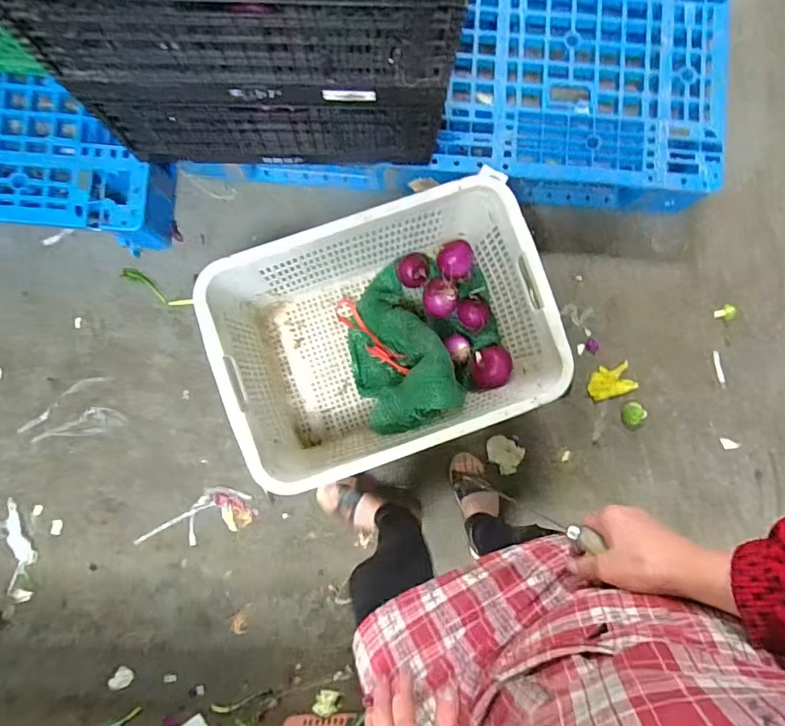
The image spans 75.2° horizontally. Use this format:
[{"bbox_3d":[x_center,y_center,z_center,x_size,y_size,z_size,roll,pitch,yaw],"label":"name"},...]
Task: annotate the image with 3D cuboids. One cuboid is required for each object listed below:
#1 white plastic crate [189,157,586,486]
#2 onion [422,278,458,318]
[{"bbox_3d":[-0.020,-0.062,1.027,0.584,0.278,0.457,-21,88,-2],"label":"white plastic crate"},{"bbox_3d":[0.105,-0.141,1.123,0.075,0.063,0.078,0,88,-1],"label":"onion"}]

